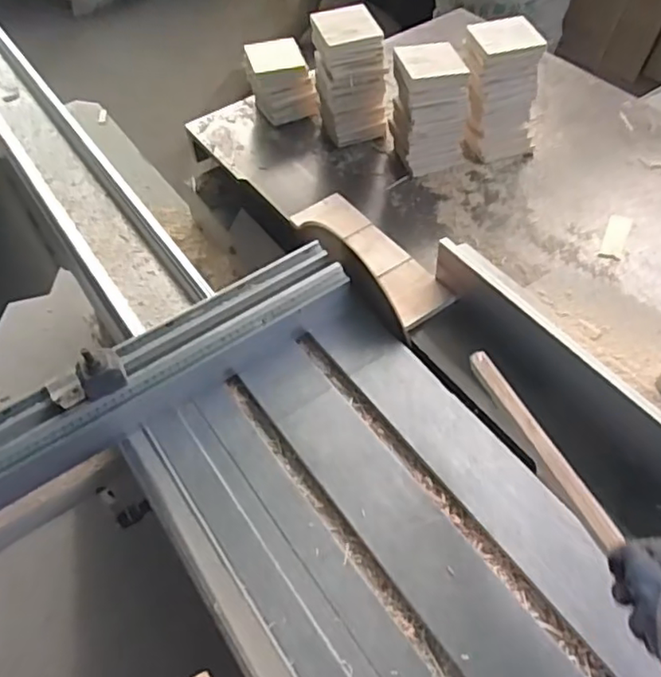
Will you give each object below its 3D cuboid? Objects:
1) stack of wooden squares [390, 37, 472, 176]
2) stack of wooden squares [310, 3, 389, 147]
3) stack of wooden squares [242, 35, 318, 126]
[{"bbox_3d":[0.154,-0.355,0.956,0.103,0.158,0.115,-16,54,-9],"label":"stack of wooden squares"},{"bbox_3d":[0.034,-0.421,1.011,0.106,0.177,0.098,-14,54,-7],"label":"stack of wooden squares"},{"bbox_3d":[-0.084,-0.447,1.088,0.108,0.110,0.099,-9,53,-3],"label":"stack of wooden squares"}]

